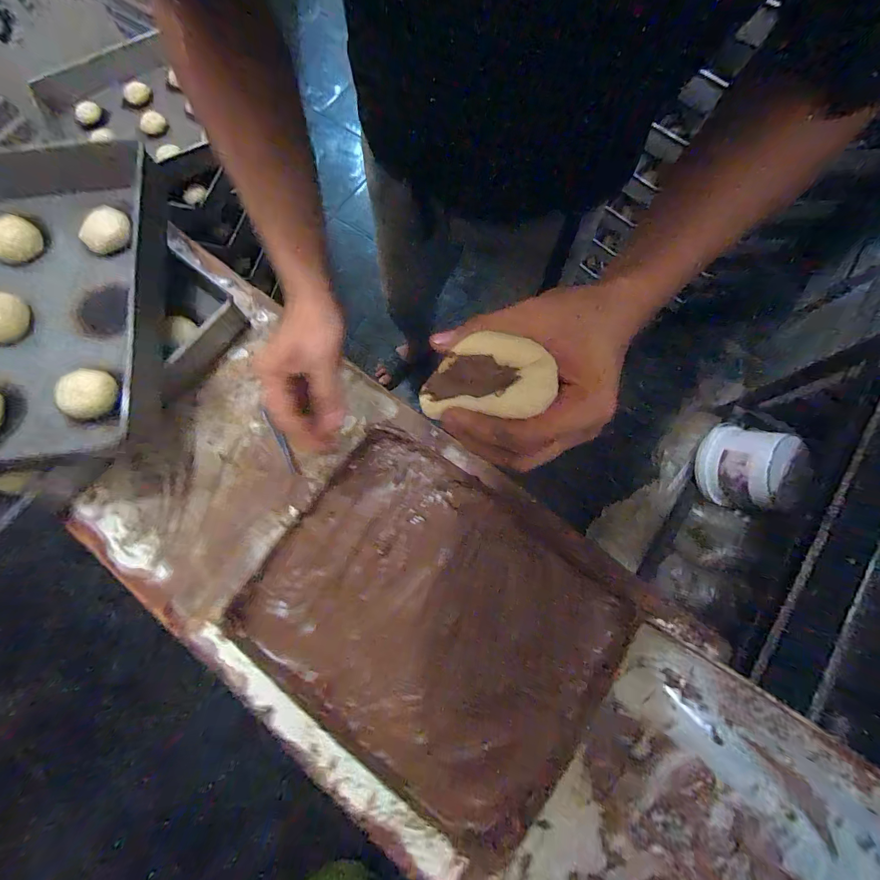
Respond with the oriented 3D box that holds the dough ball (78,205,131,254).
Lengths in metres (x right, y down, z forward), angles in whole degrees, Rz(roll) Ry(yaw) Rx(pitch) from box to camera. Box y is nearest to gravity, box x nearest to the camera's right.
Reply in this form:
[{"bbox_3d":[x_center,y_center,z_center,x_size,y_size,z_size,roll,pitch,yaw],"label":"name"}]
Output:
[{"bbox_3d":[-0.435,-0.272,0.488,0.045,0.025,0.060,34,78,7],"label":"dough ball"}]

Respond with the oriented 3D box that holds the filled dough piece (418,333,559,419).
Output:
[{"bbox_3d":[0.027,-0.036,0.223,0.076,0.030,0.044,1,88,27],"label":"filled dough piece"}]

